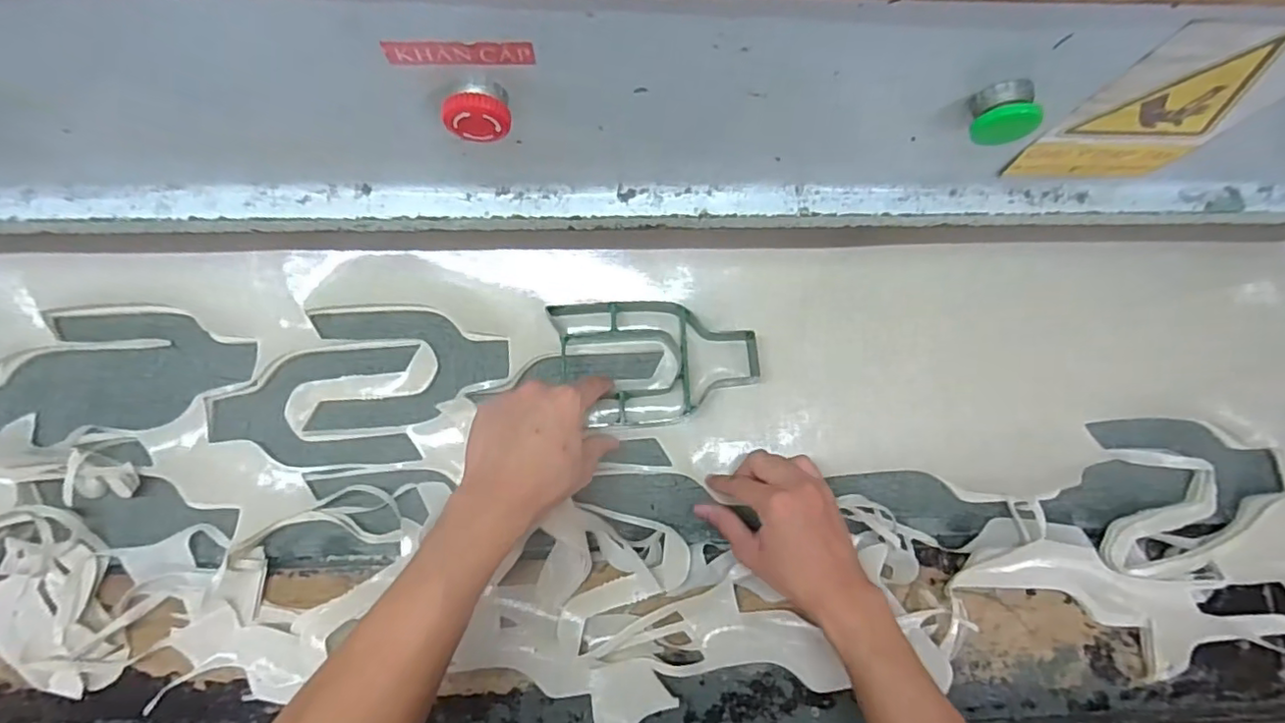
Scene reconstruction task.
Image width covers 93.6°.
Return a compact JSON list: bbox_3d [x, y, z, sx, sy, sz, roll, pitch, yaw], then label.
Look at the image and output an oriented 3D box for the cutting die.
[{"bbox_3d":[0.012,0.002,0.538,0.180,0.032,0.109,-1,80,-2],"label":"cutting die"}]

